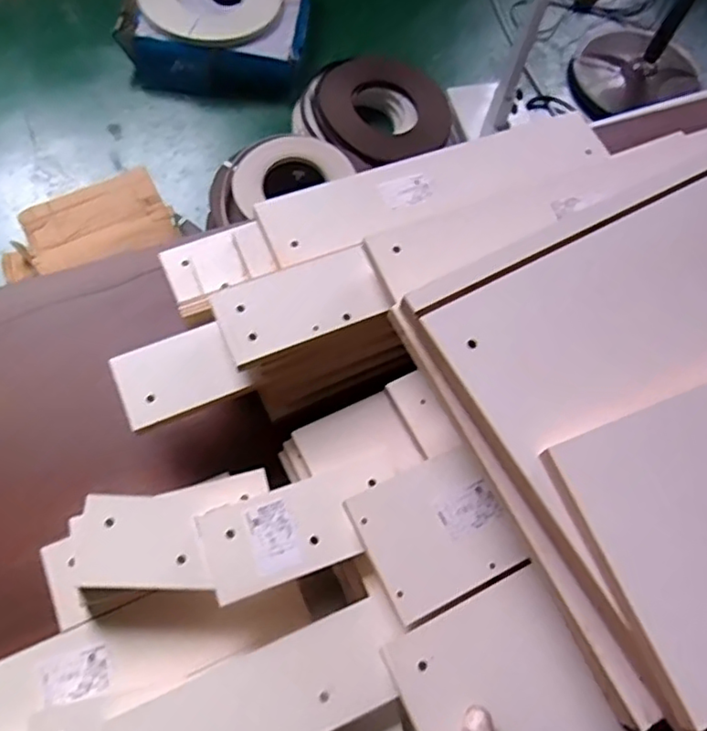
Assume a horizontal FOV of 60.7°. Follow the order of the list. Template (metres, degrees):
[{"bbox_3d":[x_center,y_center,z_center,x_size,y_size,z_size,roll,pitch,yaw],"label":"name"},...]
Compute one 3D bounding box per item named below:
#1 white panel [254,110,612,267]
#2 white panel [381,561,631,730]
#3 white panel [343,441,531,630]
[{"bbox_3d":[0.106,-0.222,0.710,0.430,0.017,0.091,-22,72,-17],"label":"white panel"},{"bbox_3d":[0.117,0.248,0.457,0.140,0.012,0.140,-25,70,-10],"label":"white panel"},{"bbox_3d":[0.069,0.140,0.512,0.119,0.013,0.111,-23,71,-14],"label":"white panel"}]

